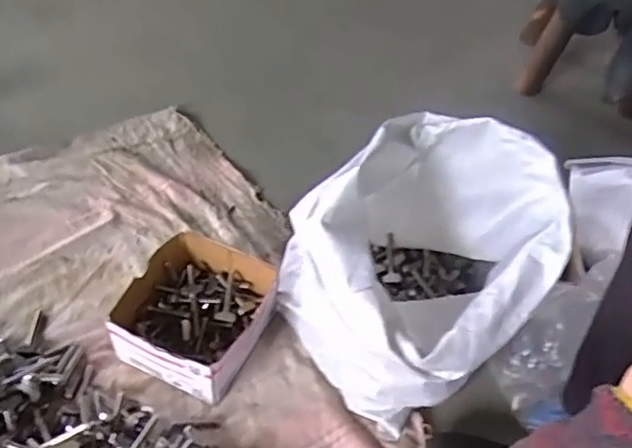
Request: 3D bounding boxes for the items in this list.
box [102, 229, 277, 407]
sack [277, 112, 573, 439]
[{"bbox_3d":[-0.133,0.101,0.678,0.151,0.078,0.151,20,50,13],"label":"box"},{"bbox_3d":[0.103,0.054,0.619,0.231,0.254,0.241,-26,55,-25],"label":"sack"}]

